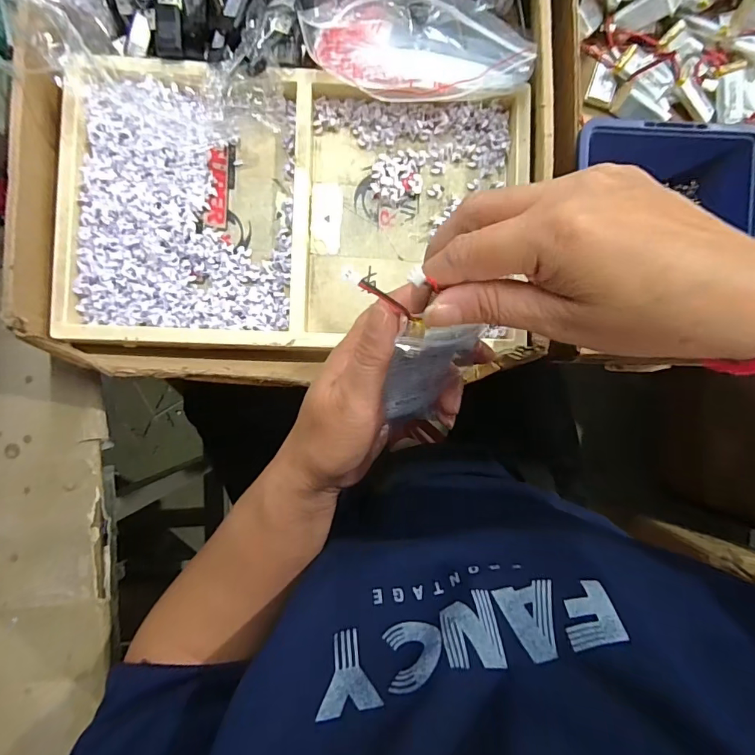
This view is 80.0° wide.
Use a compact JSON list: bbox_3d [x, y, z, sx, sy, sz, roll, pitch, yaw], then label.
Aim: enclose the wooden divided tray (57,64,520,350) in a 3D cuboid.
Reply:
[{"bbox_3d":[-0.056,-0.117,0.321,0.314,0.028,0.186,1,89,-1],"label":"wooden divided tray"}]

